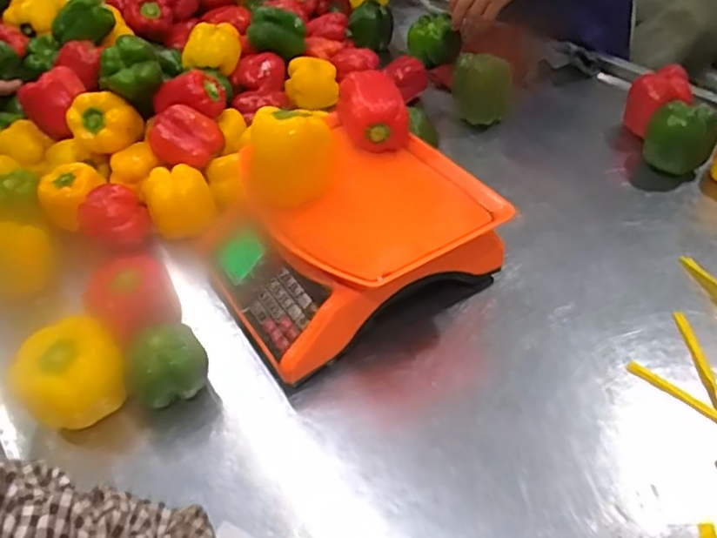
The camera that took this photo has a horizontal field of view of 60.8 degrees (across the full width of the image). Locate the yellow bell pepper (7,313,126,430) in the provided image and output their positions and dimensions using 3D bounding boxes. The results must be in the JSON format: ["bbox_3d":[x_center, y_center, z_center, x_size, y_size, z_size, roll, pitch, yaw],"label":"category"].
[{"bbox_3d":[-0.284,0.111,0.607,0.099,0.080,0.093,-25,49,-20],"label":"yellow bell pepper"}]

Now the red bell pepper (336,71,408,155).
[{"bbox_3d":[0.015,-0.186,0.715,0.074,0.067,0.080,-11,45,-7],"label":"red bell pepper"}]

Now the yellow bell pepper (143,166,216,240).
[{"bbox_3d":[-0.233,-0.086,0.798,0.082,0.074,0.070,-17,45,-14],"label":"yellow bell pepper"}]

